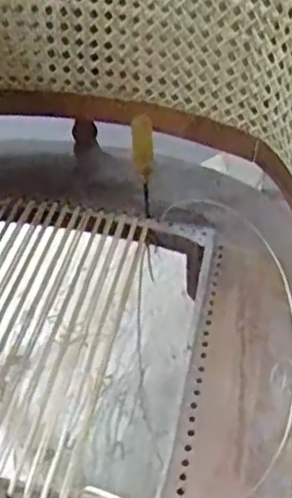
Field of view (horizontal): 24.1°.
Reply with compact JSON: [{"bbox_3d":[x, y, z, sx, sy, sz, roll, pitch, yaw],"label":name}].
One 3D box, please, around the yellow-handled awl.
[{"bbox_3d":[-0.004,-0.077,0.668,0.019,0.132,0.015,0,48,0],"label":"yellow-handled awl"}]

